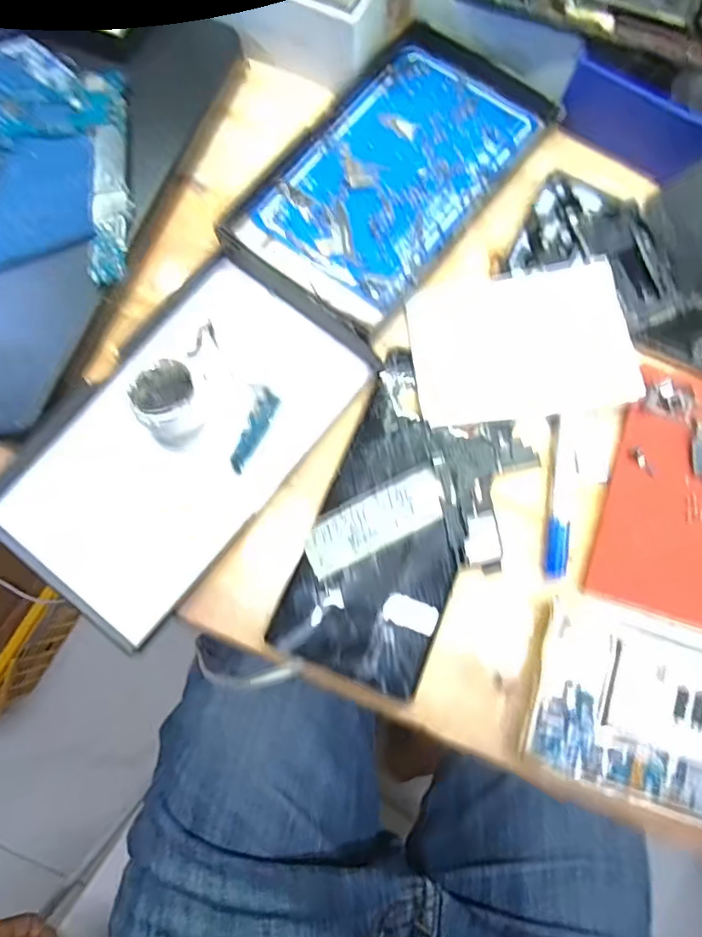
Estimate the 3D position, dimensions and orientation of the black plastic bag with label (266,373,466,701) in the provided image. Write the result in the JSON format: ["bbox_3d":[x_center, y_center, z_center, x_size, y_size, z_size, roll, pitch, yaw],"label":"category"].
[{"bbox_3d":[0.017,0.032,0.267,0.070,0.005,0.127,19,77,5],"label":"black plastic bag with label"}]

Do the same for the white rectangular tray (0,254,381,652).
[{"bbox_3d":[-0.080,-0.016,0.277,0.103,0.006,0.174,38,79,9],"label":"white rectangular tray"}]

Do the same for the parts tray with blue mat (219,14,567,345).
[{"bbox_3d":[0.022,-0.161,0.310,0.100,0.012,0.180,37,79,9],"label":"parts tray with blue mat"}]

